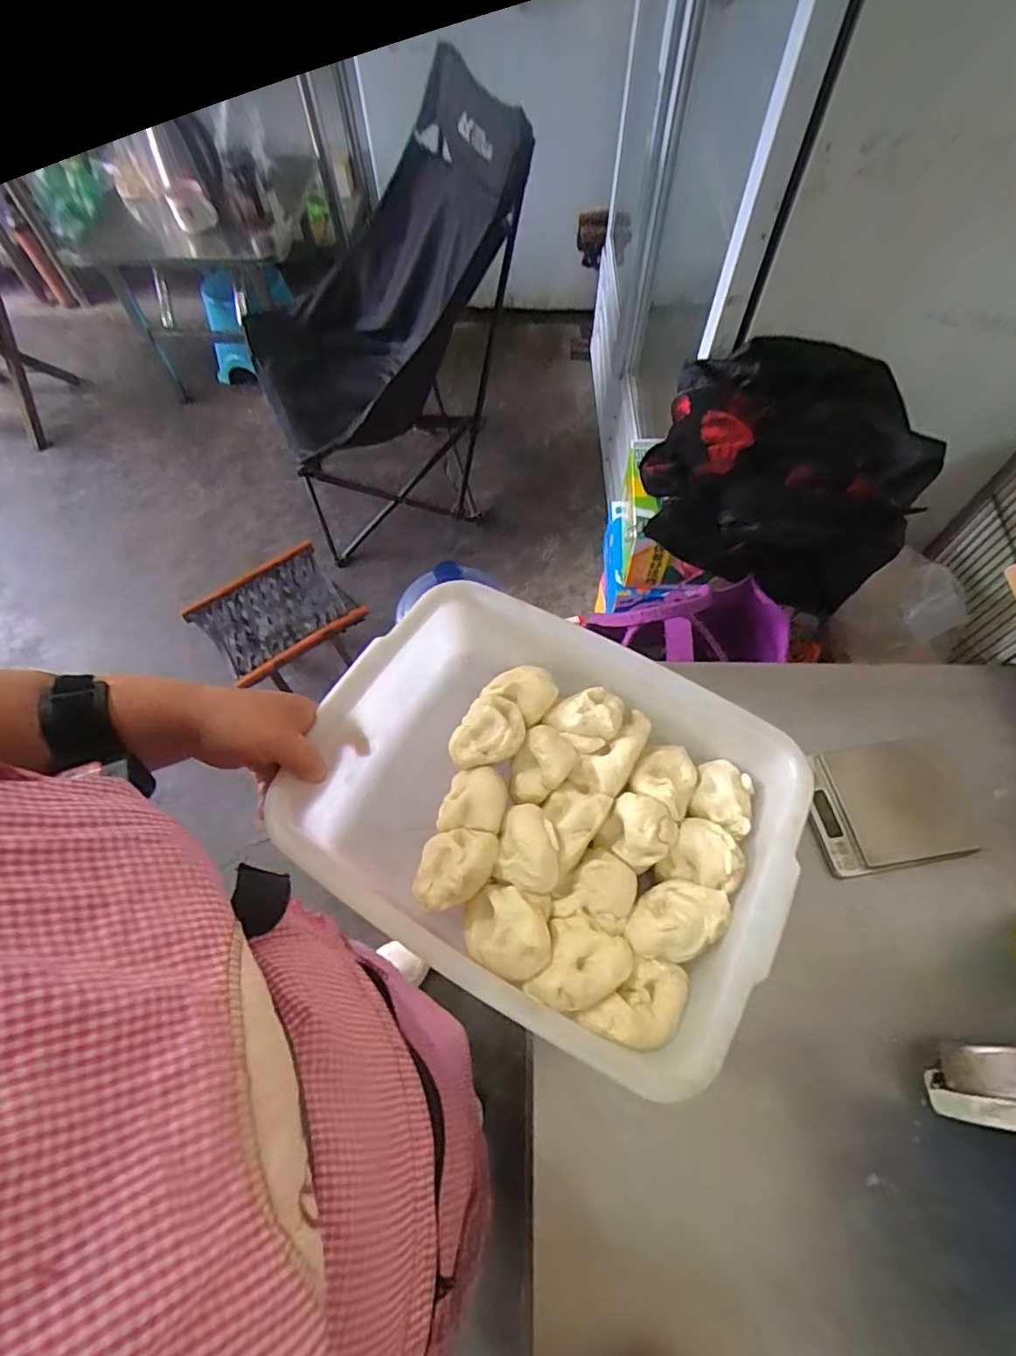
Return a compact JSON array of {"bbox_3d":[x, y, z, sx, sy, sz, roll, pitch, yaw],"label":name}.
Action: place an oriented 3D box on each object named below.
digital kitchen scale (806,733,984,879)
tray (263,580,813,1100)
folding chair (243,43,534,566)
[{"bbox_3d":[0.333,0.110,0.512,0.142,0.016,0.103,-9,62,-4],"label":"digital kitchen scale"},{"bbox_3d":[0.026,0.102,0.470,0.348,0.107,0.270,27,65,14],"label":"tray"},{"bbox_3d":[-0.259,-0.779,1.431,0.662,0.795,0.552,-22,64,-11],"label":"folding chair"}]

